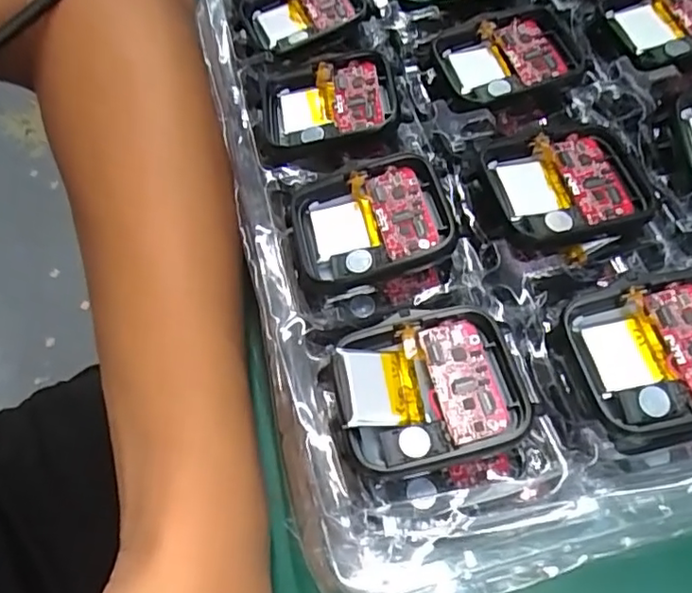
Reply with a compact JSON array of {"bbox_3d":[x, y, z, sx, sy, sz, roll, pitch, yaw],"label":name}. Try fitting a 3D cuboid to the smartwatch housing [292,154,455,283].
[{"bbox_3d":[0.007,-0.021,0.169,0.042,0.011,0.035,-11,62,-2],"label":"smartwatch housing"}]

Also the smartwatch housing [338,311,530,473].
[{"bbox_3d":[0.020,0.021,0.142,0.043,0.008,0.037,-10,61,-2],"label":"smartwatch housing"}]

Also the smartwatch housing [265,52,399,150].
[{"bbox_3d":[-0.005,-0.061,0.194,0.043,0.014,0.035,-3,62,2],"label":"smartwatch housing"}]

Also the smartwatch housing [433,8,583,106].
[{"bbox_3d":[0.055,-0.077,0.199,0.043,0.014,0.036,-17,62,-5],"label":"smartwatch housing"}]

